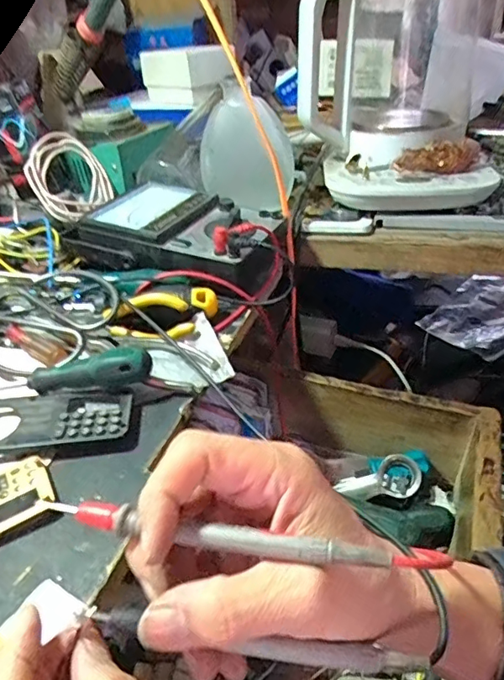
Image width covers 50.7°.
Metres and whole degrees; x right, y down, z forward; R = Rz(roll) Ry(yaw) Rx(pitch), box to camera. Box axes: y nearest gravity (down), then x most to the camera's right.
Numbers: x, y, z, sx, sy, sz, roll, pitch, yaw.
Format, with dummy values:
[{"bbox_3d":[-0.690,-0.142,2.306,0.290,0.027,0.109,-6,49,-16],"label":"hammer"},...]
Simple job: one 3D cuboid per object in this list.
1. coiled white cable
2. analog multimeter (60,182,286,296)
[{"bbox_3d":[-0.196,-0.175,0.567,0.082,0.086,0.016,-45,14,-33],"label":"coiled white cable"},{"bbox_3d":[-0.057,-0.098,0.484,0.196,0.044,0.124,10,37,20],"label":"analog multimeter"}]

